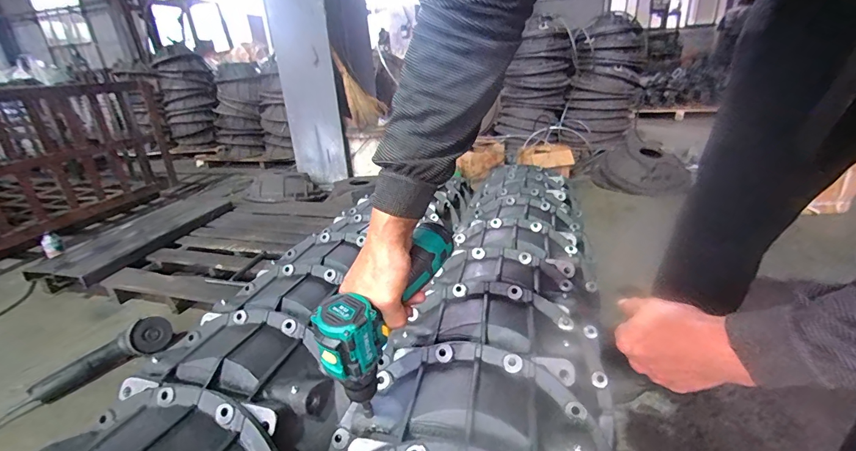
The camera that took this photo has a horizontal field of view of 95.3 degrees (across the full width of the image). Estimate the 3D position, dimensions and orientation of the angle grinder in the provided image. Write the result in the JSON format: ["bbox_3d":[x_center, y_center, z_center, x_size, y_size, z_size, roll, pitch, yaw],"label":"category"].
[{"bbox_3d":[-0.840,0.338,1.018,0.077,0.090,0.303,15,29,36],"label":"angle grinder"}]

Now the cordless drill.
[{"bbox_3d":[-0.035,0.094,0.463,0.048,0.132,0.213,16,53,38],"label":"cordless drill"}]

